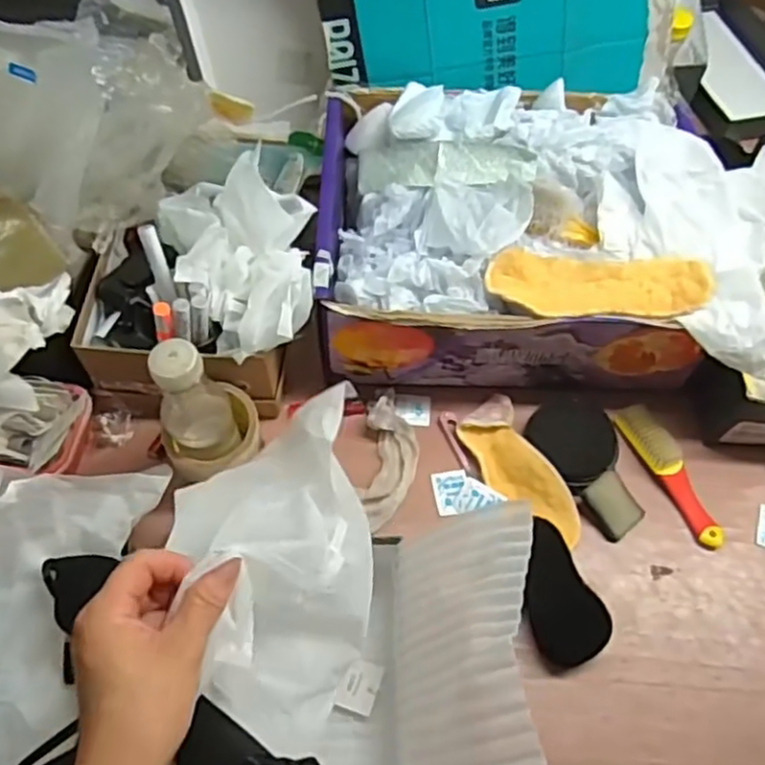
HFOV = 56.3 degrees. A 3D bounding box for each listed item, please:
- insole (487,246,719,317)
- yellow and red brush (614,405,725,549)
[{"bbox_3d":[0.201,-0.091,0.668,0.199,0.024,0.072,5,60,1],"label":"insole"},{"bbox_3d":[0.293,0.089,0.720,0.036,0.025,0.157,-21,63,-14],"label":"yellow and red brush"}]

